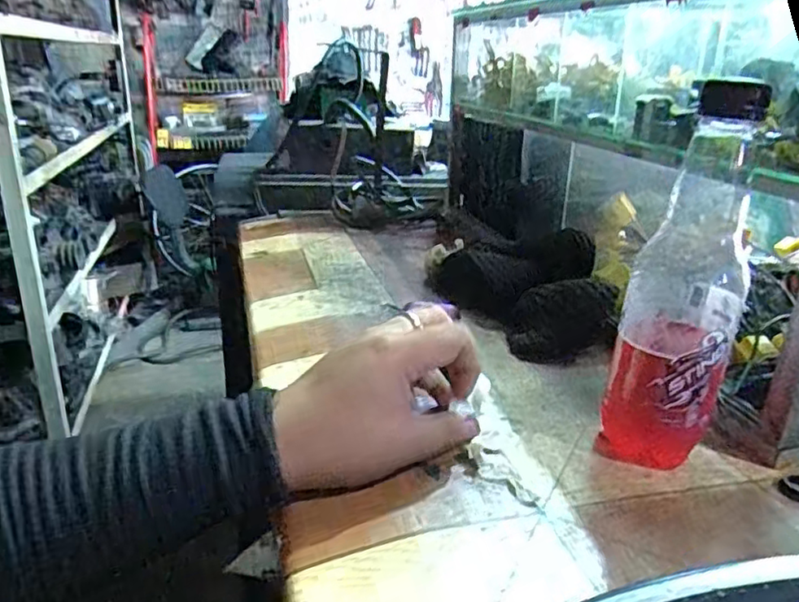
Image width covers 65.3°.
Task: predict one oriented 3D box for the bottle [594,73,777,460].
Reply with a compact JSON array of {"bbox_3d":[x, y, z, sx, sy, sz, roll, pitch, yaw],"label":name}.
[{"bbox_3d":[0.151,0.010,0.338,0.057,0.167,0.065,13,23,24],"label":"bottle"}]

